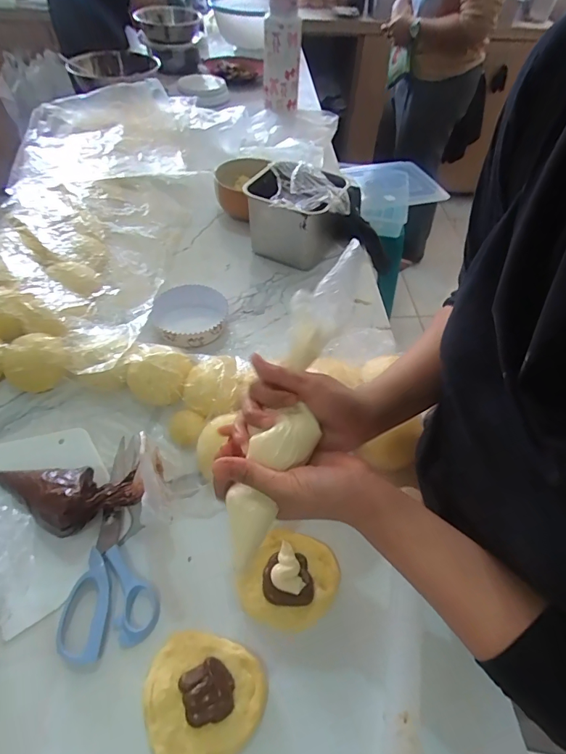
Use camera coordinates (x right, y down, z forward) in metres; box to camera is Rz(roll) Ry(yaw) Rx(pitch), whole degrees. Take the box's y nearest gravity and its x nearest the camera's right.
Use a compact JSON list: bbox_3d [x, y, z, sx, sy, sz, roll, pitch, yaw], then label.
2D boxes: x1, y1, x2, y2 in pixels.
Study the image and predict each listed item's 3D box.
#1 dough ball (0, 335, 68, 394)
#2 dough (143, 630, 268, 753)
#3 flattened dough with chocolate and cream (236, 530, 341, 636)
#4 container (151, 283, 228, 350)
[{"bbox_3d":[-0.291,-0.014,0.491,0.065,0.046,0.062,1,51,-2],"label":"dough ball"},{"bbox_3d":[-0.061,0.246,0.318,0.090,0.015,0.082,1,51,-2],"label":"dough"},{"bbox_3d":[0.006,0.179,0.372,0.075,0.027,0.085,34,57,23],"label":"flattened dough with chocolate and cream"},{"bbox_3d":[-0.126,-0.086,0.575,0.097,0.035,0.101,1,51,-2],"label":"container"}]

